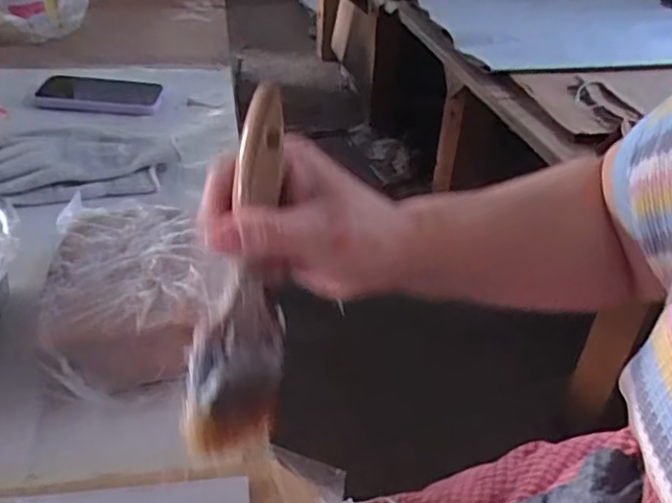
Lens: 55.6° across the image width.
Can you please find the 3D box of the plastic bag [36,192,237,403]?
[{"bbox_3d":[-0.147,0.027,0.473,0.122,0.069,0.159,-5,37,-11],"label":"plastic bag"}]

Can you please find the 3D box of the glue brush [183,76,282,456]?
[{"bbox_3d":[-0.036,0.012,0.301,0.045,0.166,0.011,12,-1,-40],"label":"glue brush"}]

